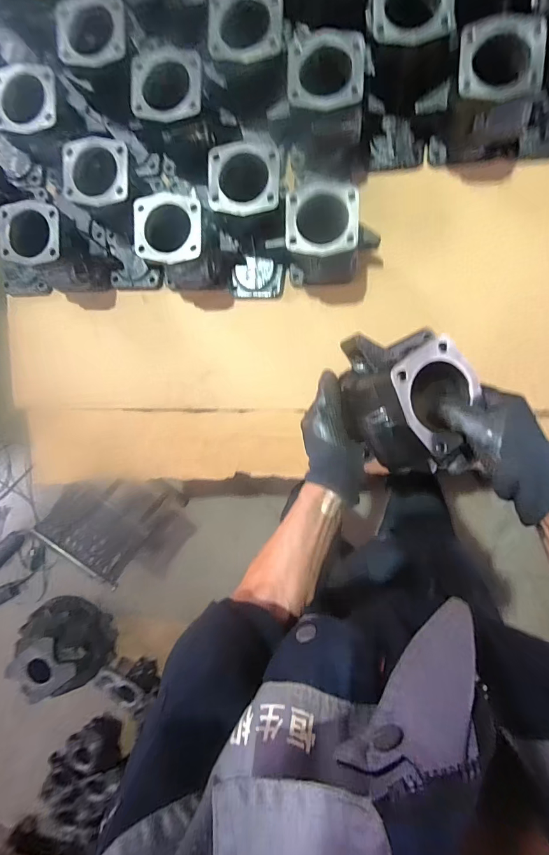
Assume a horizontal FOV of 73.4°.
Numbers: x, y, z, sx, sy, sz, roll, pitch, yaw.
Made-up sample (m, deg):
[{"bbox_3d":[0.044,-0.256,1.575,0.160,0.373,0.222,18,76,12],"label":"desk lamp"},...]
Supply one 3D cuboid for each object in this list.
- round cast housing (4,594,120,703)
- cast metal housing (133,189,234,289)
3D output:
[{"bbox_3d":[-0.812,0.846,1.413,0.327,0.163,0.346,1,95,7],"label":"round cast housing"},{"bbox_3d":[-0.142,-0.294,0.602,0.117,0.130,0.138,-6,95,8],"label":"cast metal housing"}]

